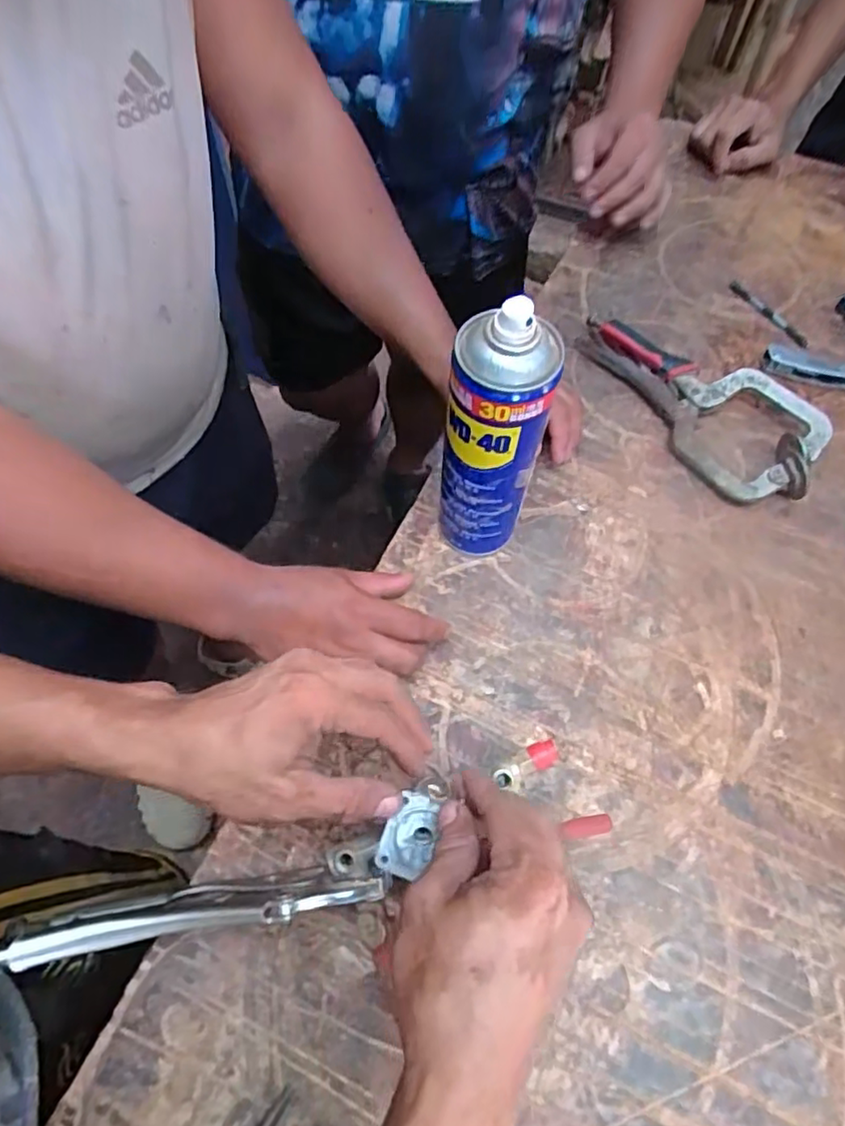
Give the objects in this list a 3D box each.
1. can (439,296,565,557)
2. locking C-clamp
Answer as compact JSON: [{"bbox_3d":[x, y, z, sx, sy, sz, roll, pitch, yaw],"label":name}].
[{"bbox_3d":[0.044,-0.076,0.435,0.064,0.218,0.054,11,64,4],"label":"can"},{"bbox_3d":[0.258,-0.154,0.582,0.122,0.032,0.233,-30,68,-15],"label":"locking C-clamp"}]

